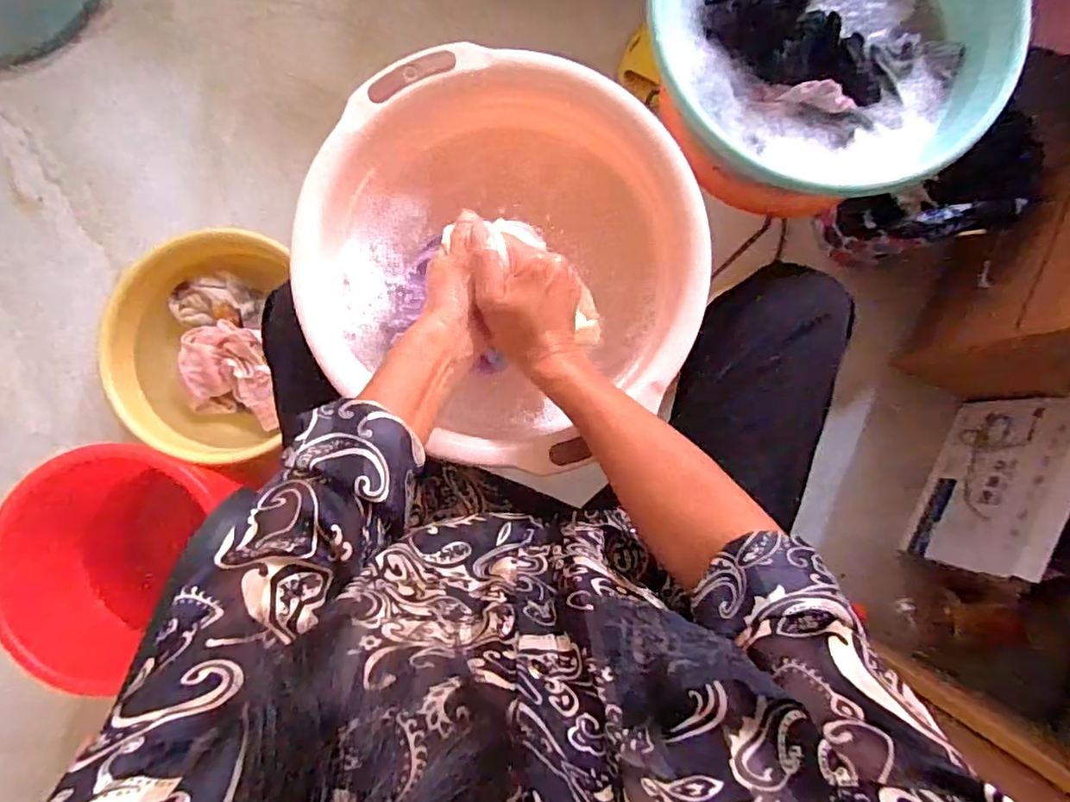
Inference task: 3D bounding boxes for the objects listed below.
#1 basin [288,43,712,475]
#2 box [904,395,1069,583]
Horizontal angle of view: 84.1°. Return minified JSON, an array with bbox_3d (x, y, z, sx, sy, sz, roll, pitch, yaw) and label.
[{"bbox_3d":[-0.033,-0.127,0.561,0.357,0.109,0.352,1,86,-9],"label":"basin"},{"bbox_3d":[0.761,0.138,0.987,0.050,0.270,0.299,28,84,-1],"label":"box"}]

